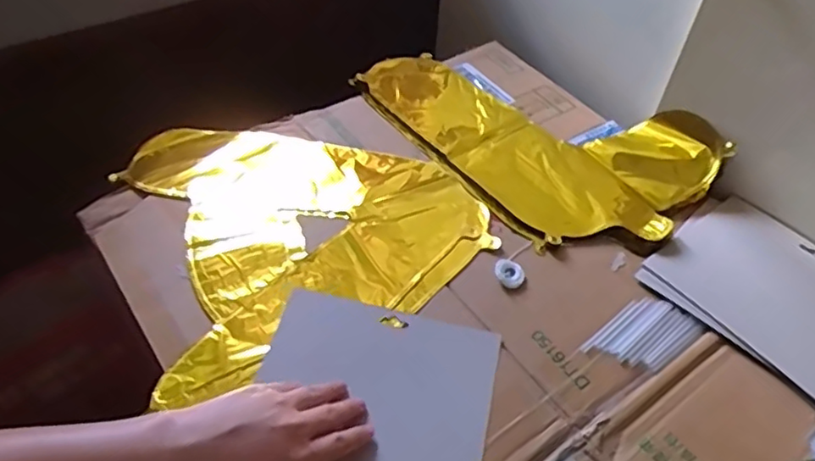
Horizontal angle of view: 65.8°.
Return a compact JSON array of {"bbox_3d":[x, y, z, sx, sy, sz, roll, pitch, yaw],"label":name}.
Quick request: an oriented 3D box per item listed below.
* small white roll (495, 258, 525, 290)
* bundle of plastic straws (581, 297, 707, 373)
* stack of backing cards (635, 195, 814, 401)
[{"bbox_3d":[0.098,0.041,0.603,0.026,0.007,0.031,-12,51,-14],"label":"small white roll"},{"bbox_3d":[0.214,0.094,0.566,0.100,0.004,0.060,-31,57,-27],"label":"bundle of plastic straws"},{"bbox_3d":[0.347,0.059,0.601,0.167,0.017,0.192,-34,59,-25],"label":"stack of backing cards"}]

